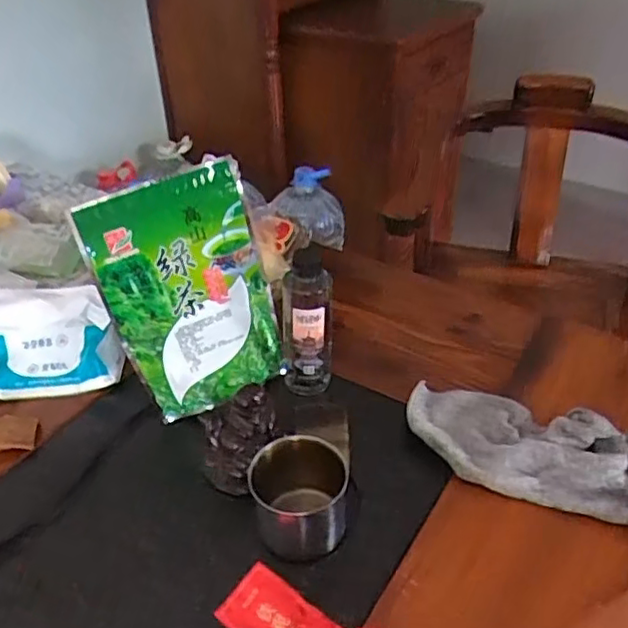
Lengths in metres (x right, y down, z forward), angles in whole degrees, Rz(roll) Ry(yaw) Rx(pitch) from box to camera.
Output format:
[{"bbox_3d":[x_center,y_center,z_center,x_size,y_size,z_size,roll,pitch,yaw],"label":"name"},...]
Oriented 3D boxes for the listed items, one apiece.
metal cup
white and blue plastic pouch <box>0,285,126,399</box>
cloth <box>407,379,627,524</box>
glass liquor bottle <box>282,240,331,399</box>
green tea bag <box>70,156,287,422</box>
[{"bbox_3d":[-0.012,0.165,0.590,0.089,0.074,0.086,4,39,7],"label":"metal cup"},{"bbox_3d":[-0.309,0.032,0.755,0.165,0.103,0.078,-3,39,-2],"label":"white and blue plastic pouch"},{"bbox_3d":[0.214,0.132,0.652,0.254,0.045,0.113,17,42,22],"label":"cloth"},{"bbox_3d":[-0.008,0.007,0.718,0.054,0.172,0.059,-2,39,-1],"label":"glass liquor bottle"},{"bbox_3d":[-0.131,-0.020,0.699,0.173,0.253,0.047,-22,23,-16],"label":"green tea bag"}]

